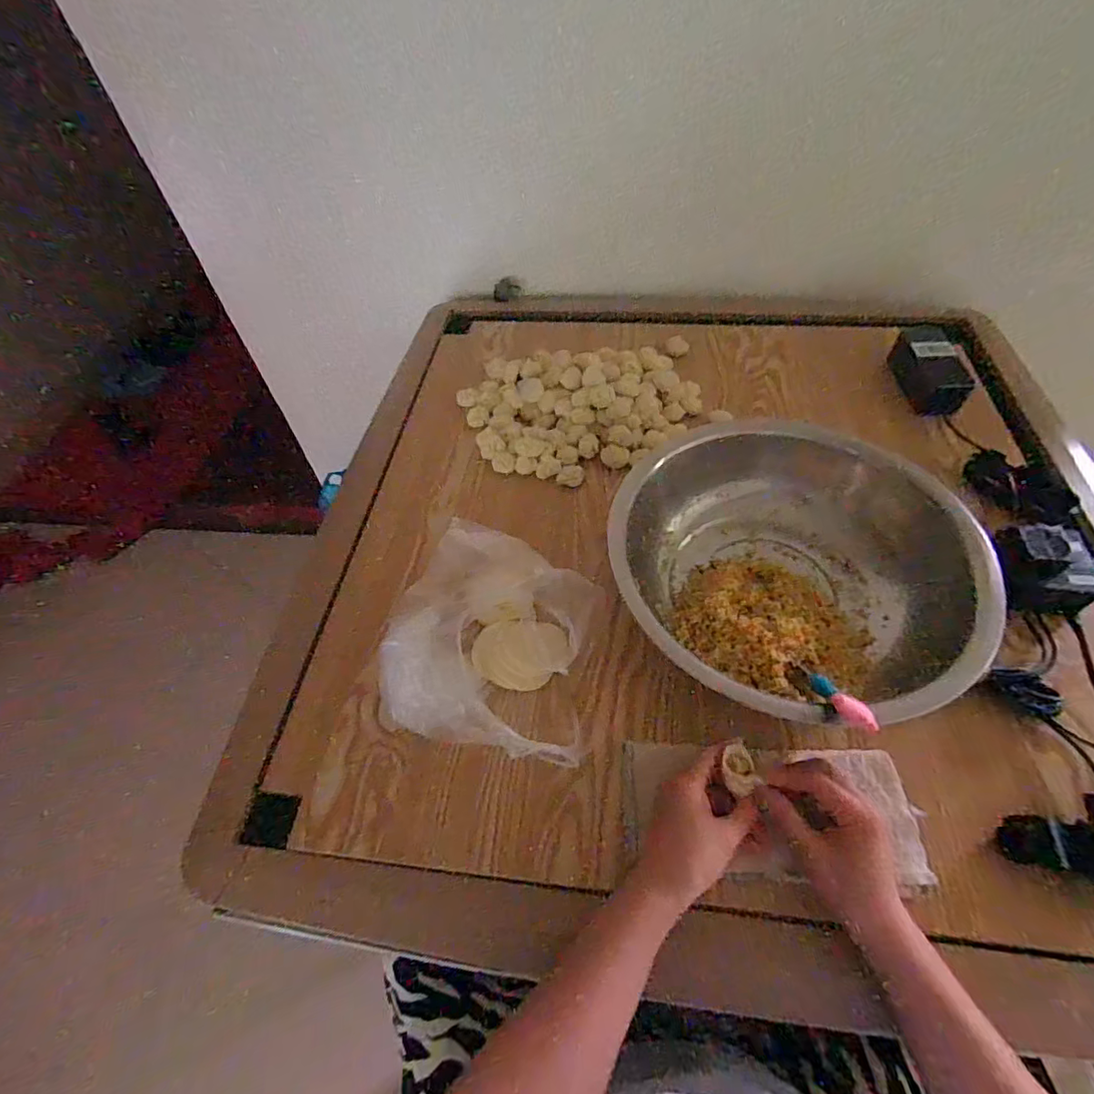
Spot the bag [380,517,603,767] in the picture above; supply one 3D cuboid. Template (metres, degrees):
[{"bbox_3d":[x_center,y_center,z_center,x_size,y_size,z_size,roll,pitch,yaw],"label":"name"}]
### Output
[{"bbox_3d":[-0.049,0.087,0.510,0.166,0.094,0.184,13,55,11],"label":"bag"}]

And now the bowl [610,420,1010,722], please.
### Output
[{"bbox_3d":[0.226,0.031,0.528,0.323,0.090,0.290,17,55,14],"label":"bowl"}]

